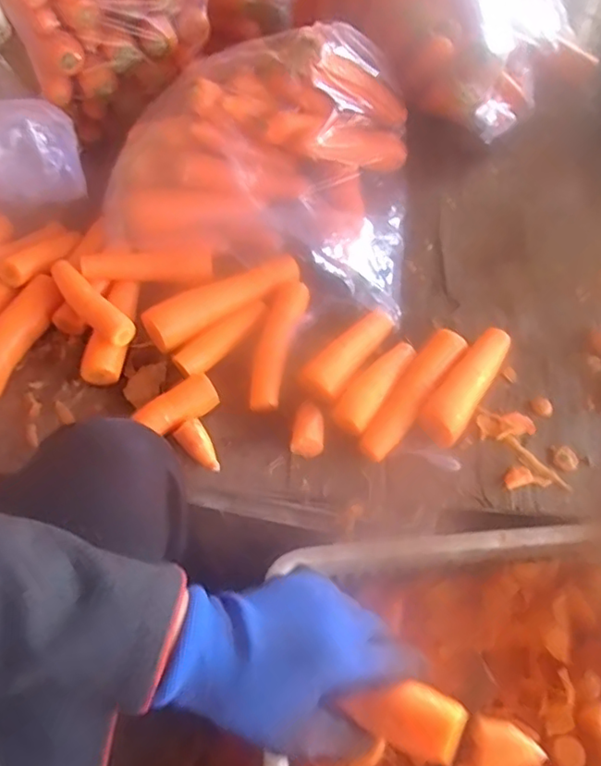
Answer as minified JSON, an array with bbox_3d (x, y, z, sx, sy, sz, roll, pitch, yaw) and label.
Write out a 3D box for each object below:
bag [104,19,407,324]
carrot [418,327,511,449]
[{"bbox_3d":[-0.036,-0.264,0.711,0.356,0.173,0.273,14,59,13],"label":"bag"},{"bbox_3d":[0.173,0.002,0.623,0.040,0.034,0.152,29,63,21],"label":"carrot"}]

